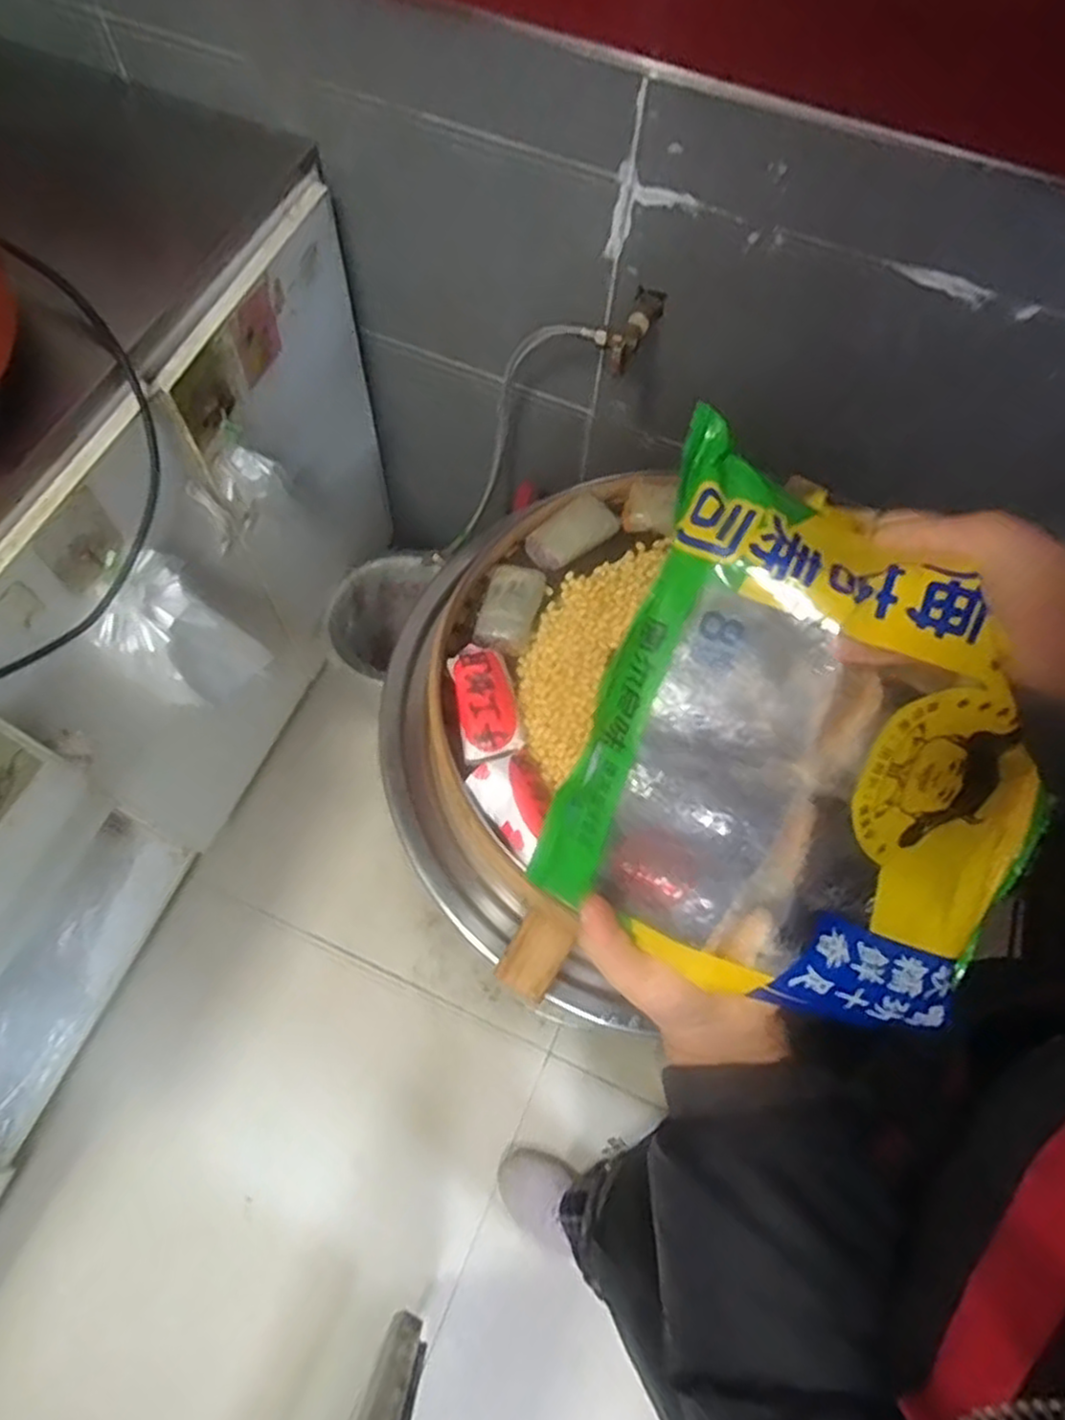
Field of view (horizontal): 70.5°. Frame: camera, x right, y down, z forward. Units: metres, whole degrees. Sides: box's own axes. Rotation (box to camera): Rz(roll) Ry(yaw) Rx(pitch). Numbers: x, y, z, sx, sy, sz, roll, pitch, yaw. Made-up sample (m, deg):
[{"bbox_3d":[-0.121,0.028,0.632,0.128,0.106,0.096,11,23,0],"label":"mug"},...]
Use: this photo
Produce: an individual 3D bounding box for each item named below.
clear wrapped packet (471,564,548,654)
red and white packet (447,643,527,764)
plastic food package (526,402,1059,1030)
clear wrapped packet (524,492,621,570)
[{"bbox_3d":[-0.023,-0.107,0.765,0.055,0.024,0.101,15,67,3],"label":"clear wrapped packet"},{"bbox_3d":[-0.043,-0.005,0.721,0.058,0.032,0.112,-10,68,-7],"label":"red and white packet"},{"bbox_3d":[0.117,0.022,0.307,0.185,0.043,0.201,20,106,4],"label":"plastic food package"},{"bbox_3d":[0.042,-0.187,0.802,0.092,0.026,0.061,-36,73,-17],"label":"clear wrapped packet"}]

